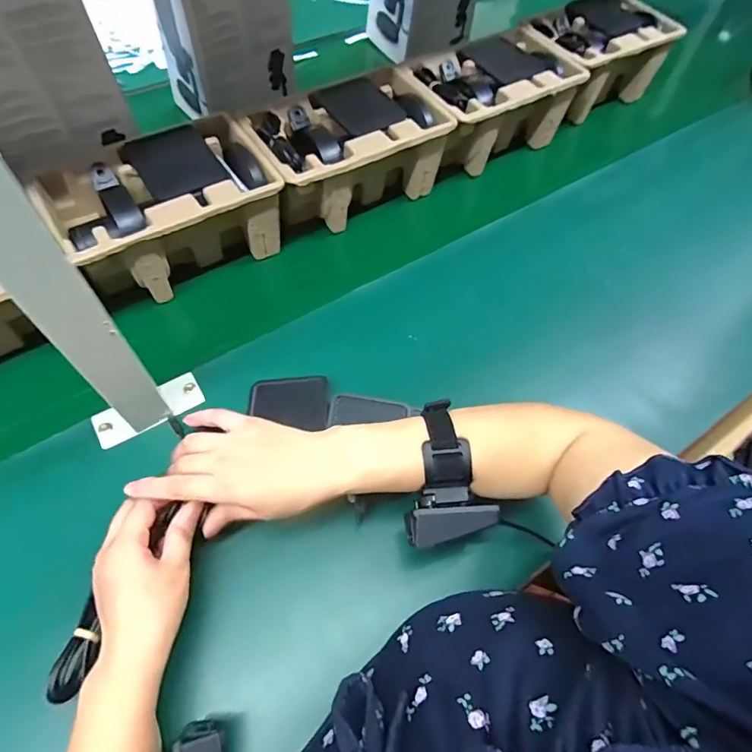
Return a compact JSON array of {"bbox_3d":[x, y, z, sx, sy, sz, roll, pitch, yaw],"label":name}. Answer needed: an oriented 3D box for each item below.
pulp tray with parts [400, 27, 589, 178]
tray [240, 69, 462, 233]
[{"bbox_3d":[0.159,-0.392,0.698,0.232,0.105,0.141,-28,65,-18],"label":"pulp tray with parts"},{"bbox_3d":[-0.034,-0.278,0.615,0.233,0.102,0.138,-32,67,-20],"label":"tray"}]

